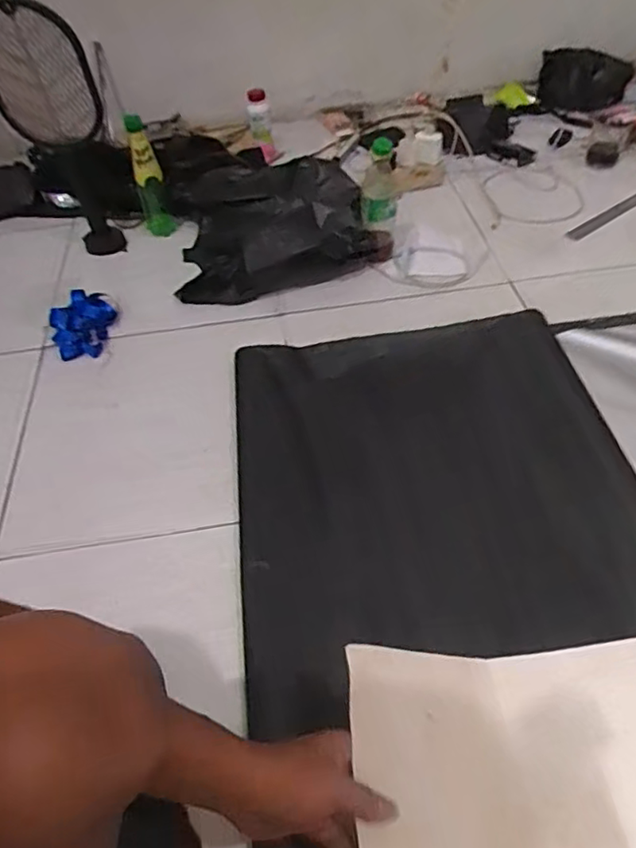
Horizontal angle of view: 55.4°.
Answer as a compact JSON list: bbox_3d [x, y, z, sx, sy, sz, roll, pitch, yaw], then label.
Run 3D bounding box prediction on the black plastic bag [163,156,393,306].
[{"bbox_3d":[-0.077,-0.355,1.086,0.371,0.123,0.258,-6,49,-1],"label":"black plastic bag"}]

